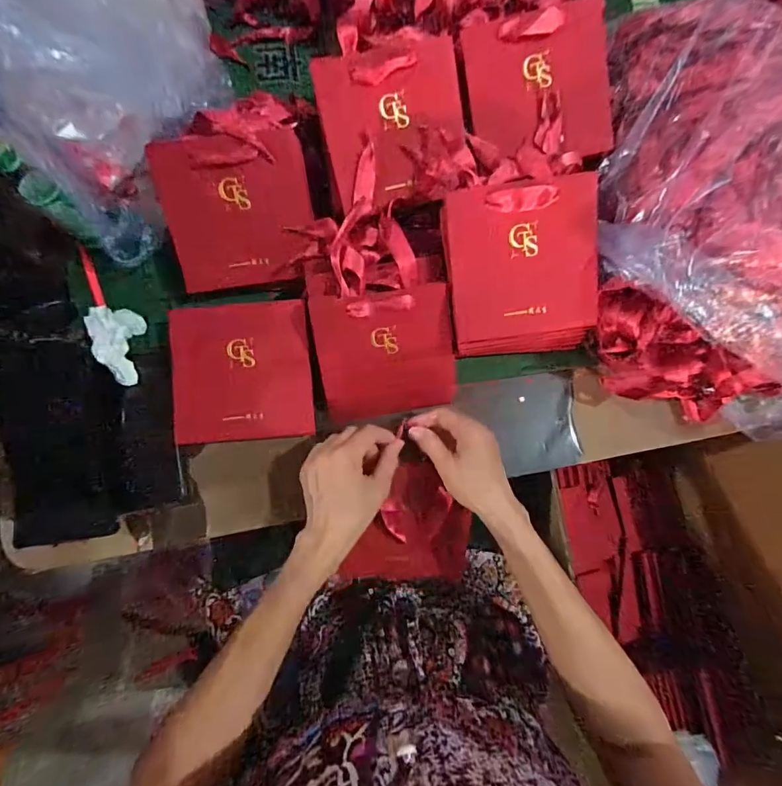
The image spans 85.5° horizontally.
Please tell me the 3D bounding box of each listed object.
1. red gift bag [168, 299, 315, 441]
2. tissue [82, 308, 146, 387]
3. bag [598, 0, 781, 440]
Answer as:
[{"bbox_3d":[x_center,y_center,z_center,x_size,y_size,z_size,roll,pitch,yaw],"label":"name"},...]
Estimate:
[{"bbox_3d":[-0.152,-0.021,0.434,0.134,0.010,0.138,-5,91,-11],"label":"red gift bag"},{"bbox_3d":[-0.291,-0.053,0.453,0.046,0.023,0.088,-13,82,-6],"label":"tissue"},{"bbox_3d":[0.335,-0.180,0.439,0.242,0.143,0.393,11,80,-2],"label":"bag"}]

